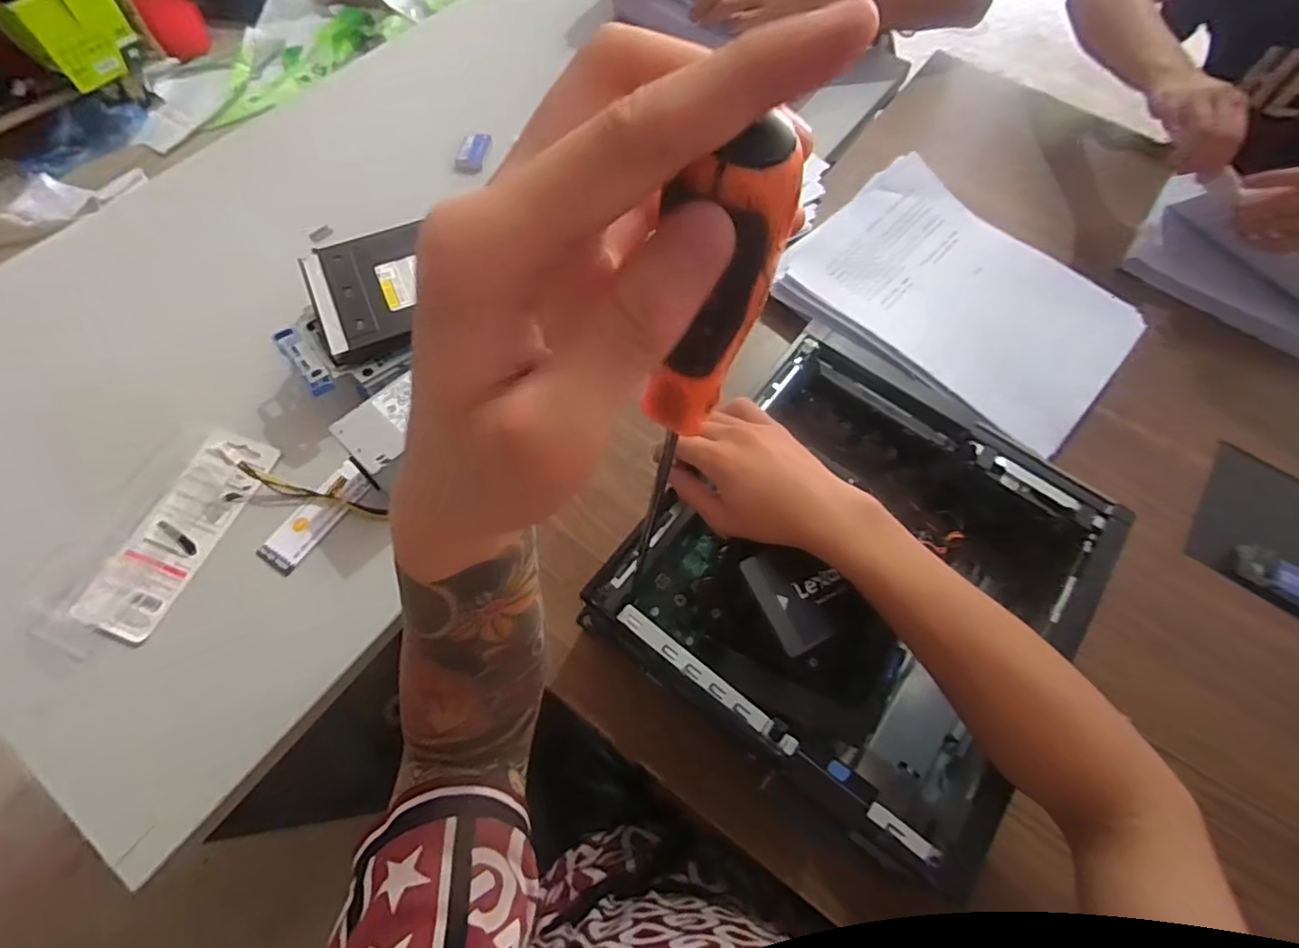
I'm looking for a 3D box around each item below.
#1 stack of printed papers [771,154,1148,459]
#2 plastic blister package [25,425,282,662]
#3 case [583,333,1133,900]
[{"bbox_3d":[0.313,-0.184,0.606,0.321,0.041,0.233,36,67,15],"label":"stack of printed papers"},{"bbox_3d":[-0.414,0.048,0.505,0.095,0.010,0.203,21,60,3],"label":"plastic blister package"},{"bbox_3d":[0.161,0.076,0.468,0.282,0.120,0.322,37,68,15],"label":"case"}]

